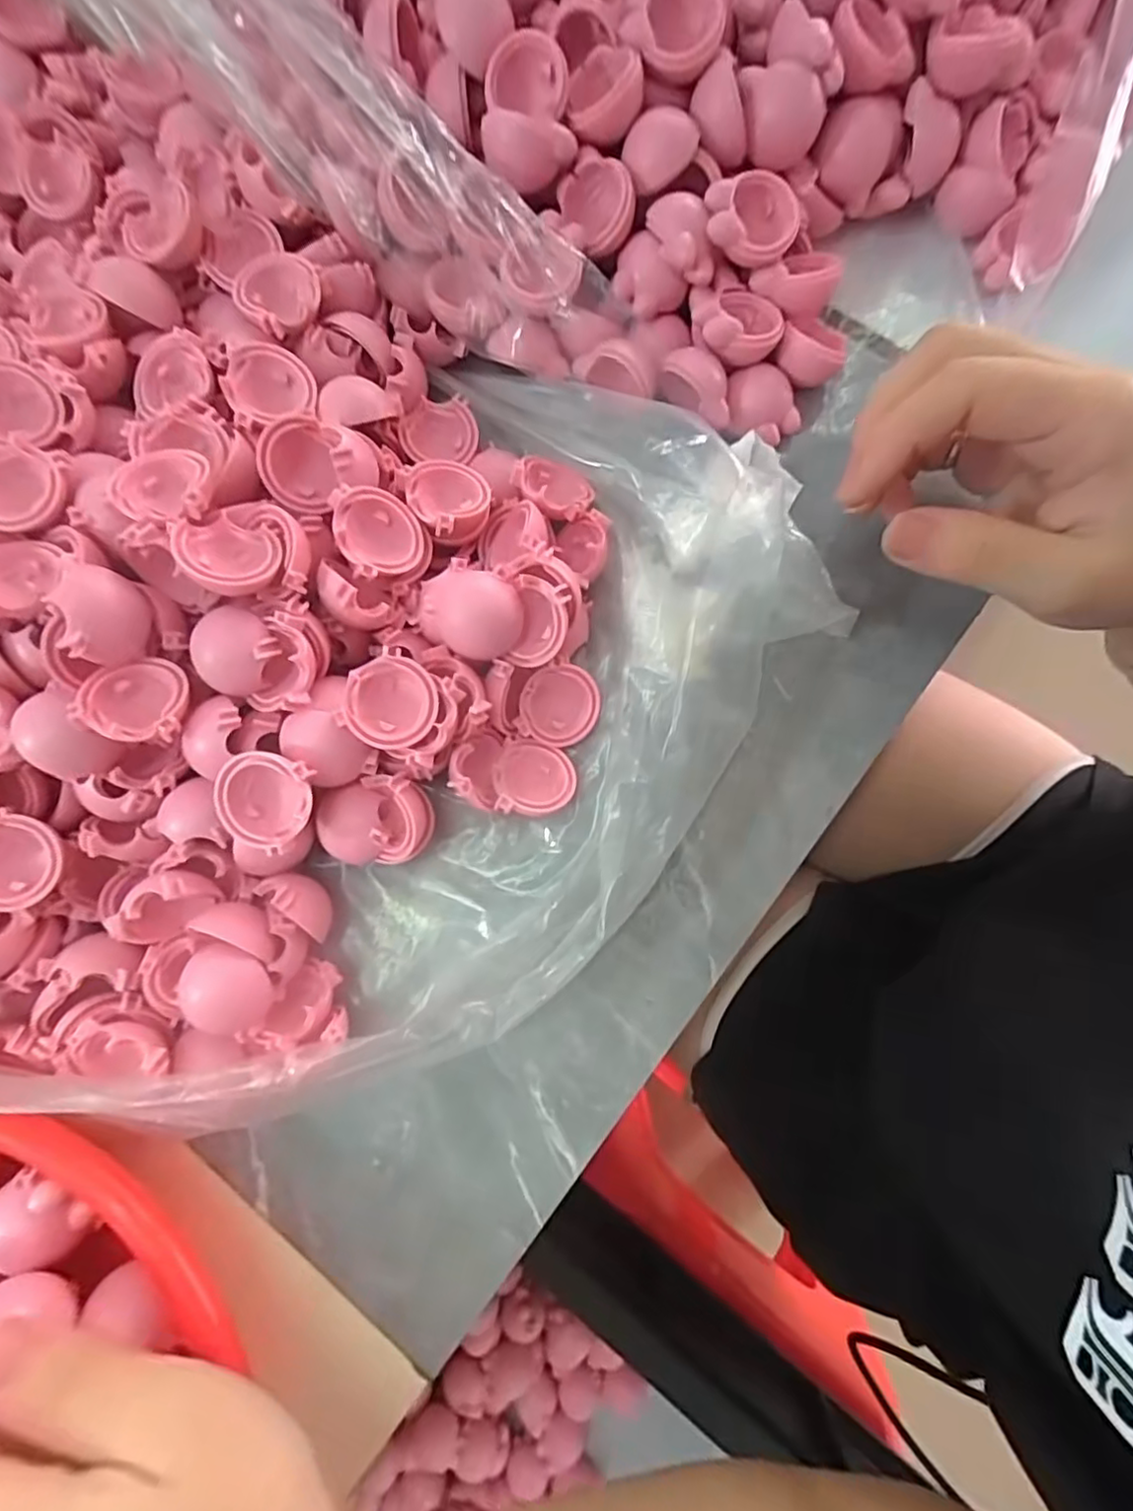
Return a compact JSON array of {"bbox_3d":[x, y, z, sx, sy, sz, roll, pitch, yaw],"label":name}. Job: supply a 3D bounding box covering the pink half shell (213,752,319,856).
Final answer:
[{"bbox_3d":[-0.094,0.013,0.202,0.030,0.015,0.030,0,103,1],"label":"pink half shell"}]

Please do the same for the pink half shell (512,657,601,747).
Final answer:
[{"bbox_3d":[-0.003,-0.019,0.232,0.028,0.015,0.030,39,100,-22],"label":"pink half shell"}]

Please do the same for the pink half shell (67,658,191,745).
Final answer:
[{"bbox_3d":[-0.133,-0.017,0.202,0.030,0.015,0.029,0,57,-2],"label":"pink half shell"}]

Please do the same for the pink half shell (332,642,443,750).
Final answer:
[{"bbox_3d":[-0.057,-0.017,0.207,0.029,0.013,0.029,-1,94,-7],"label":"pink half shell"}]

